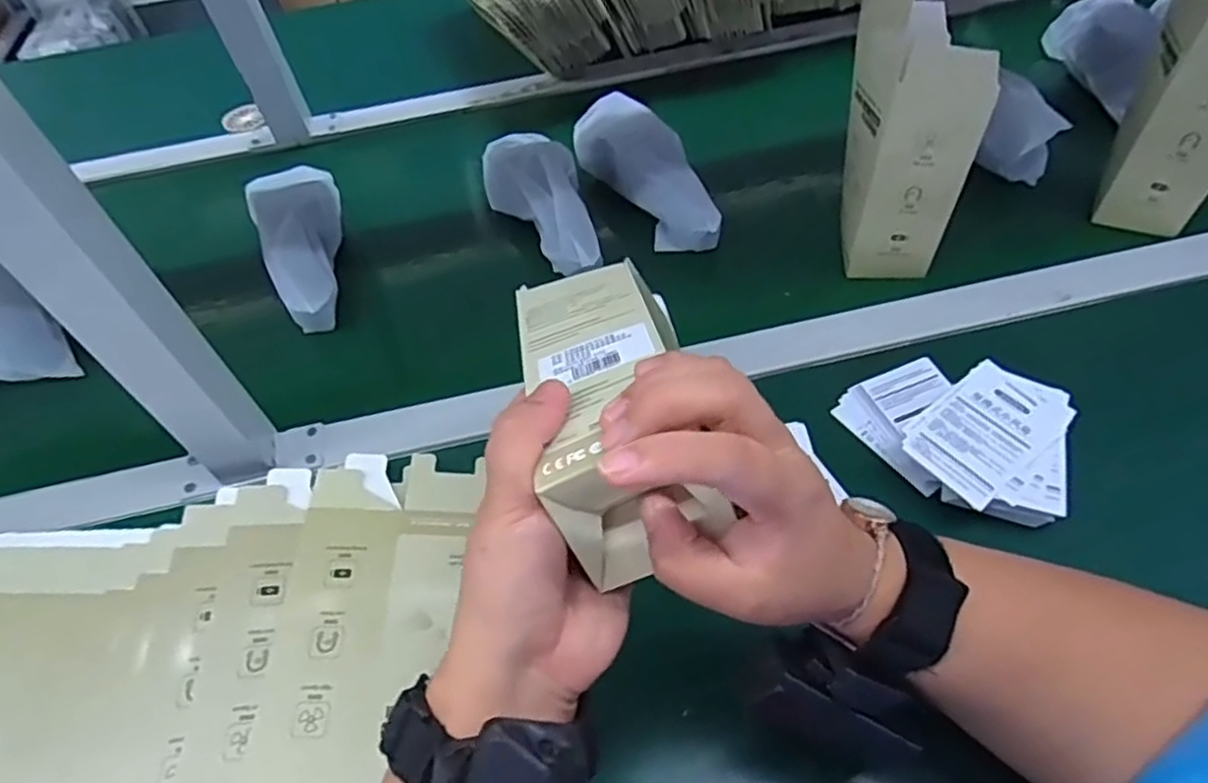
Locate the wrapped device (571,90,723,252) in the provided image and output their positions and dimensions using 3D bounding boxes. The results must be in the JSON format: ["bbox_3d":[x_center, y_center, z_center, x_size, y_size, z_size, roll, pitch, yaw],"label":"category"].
[{"bbox_3d":[0.038,-0.199,0.648,0.069,0.055,0.202,-26,54,-14],"label":"wrapped device"}]

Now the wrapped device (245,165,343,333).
[{"bbox_3d":[-0.259,-0.133,0.630,0.073,0.051,0.203,-22,53,-12],"label":"wrapped device"}]

